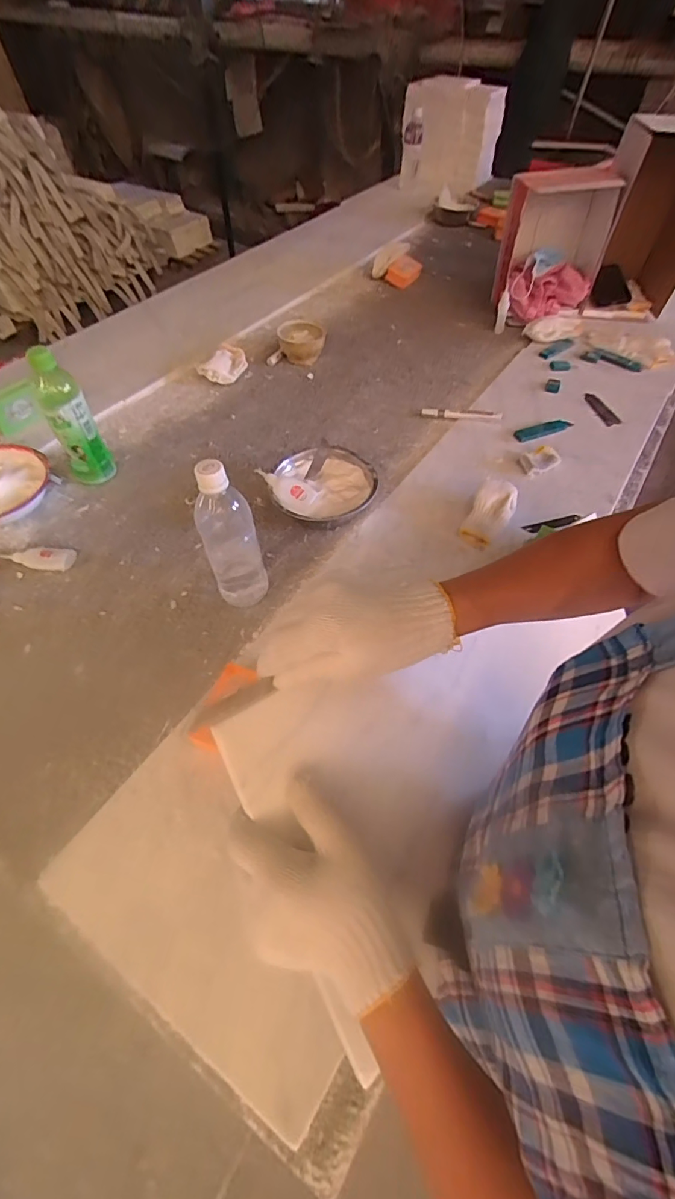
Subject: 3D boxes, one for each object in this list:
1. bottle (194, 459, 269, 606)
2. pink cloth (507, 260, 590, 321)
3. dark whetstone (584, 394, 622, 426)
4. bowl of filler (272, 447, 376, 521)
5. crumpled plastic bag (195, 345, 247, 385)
[{"bbox_3d":[-0.127,-0.070,0.571,0.065,0.204,0.056,-13,57,-11],"label":"bottle"},{"bbox_3d":[0.490,-0.714,1.127,0.190,0.113,0.100,1,55,-2],"label":"pink cloth"},{"bbox_3d":[0.511,-0.367,0.919,0.030,0.007,0.105,-9,56,-8],"label":"dark whetstone"},{"bbox_3d":[-0.019,-0.170,0.740,0.149,0.052,0.153,1,55,-2],"label":"bowl of filler"},{"bbox_3d":[-0.226,-0.478,0.973,0.070,0.034,0.114,25,58,14],"label":"crumpled plastic bag"}]

